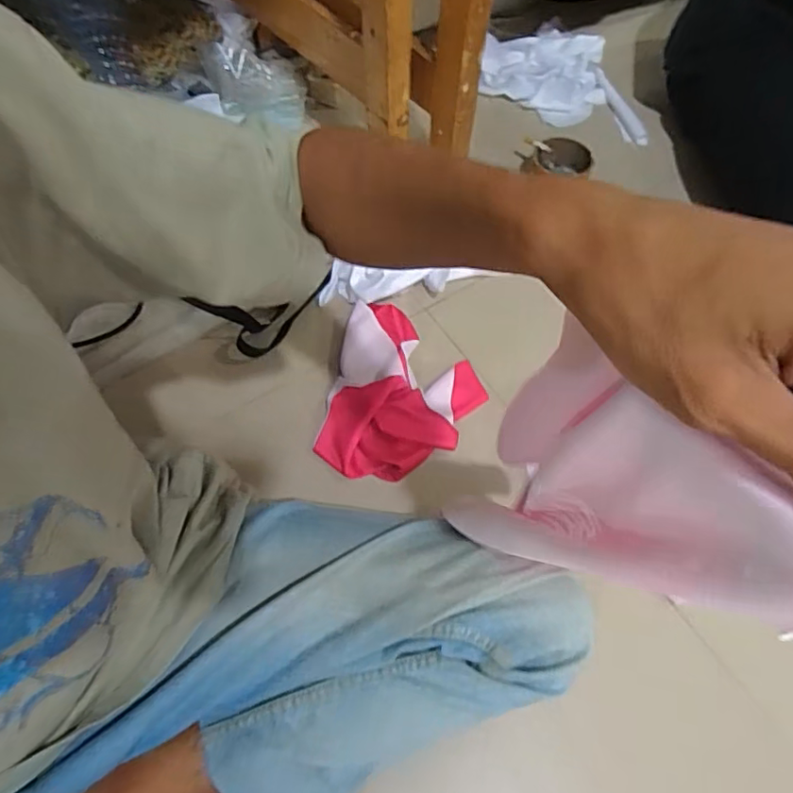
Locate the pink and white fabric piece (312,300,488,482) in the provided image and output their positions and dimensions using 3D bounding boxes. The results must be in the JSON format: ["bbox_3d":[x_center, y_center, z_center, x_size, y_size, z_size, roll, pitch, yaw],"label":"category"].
[{"bbox_3d":[0.013,-0.011,0.640,0.169,0.034,0.214,10,62,4],"label":"pink and white fabric piece"}]

